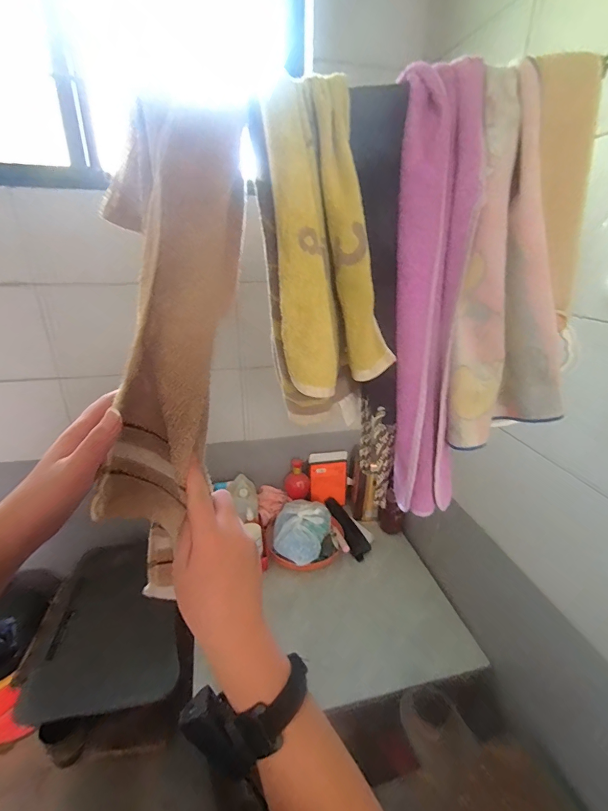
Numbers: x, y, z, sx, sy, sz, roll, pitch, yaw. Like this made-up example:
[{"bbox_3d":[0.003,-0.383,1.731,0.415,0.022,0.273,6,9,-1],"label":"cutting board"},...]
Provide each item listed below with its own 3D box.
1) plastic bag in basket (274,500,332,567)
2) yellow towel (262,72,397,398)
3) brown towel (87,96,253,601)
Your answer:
[{"bbox_3d":[-0.022,0.436,1.378,0.205,0.117,0.216,10,25,21],"label":"plastic bag in basket"},{"bbox_3d":[0.027,-0.158,0.394,0.124,0.281,0.071,-14,27,-30],"label":"yellow towel"},{"bbox_3d":[-0.125,-0.042,0.340,0.092,0.400,0.060,14,9,26],"label":"brown towel"}]

